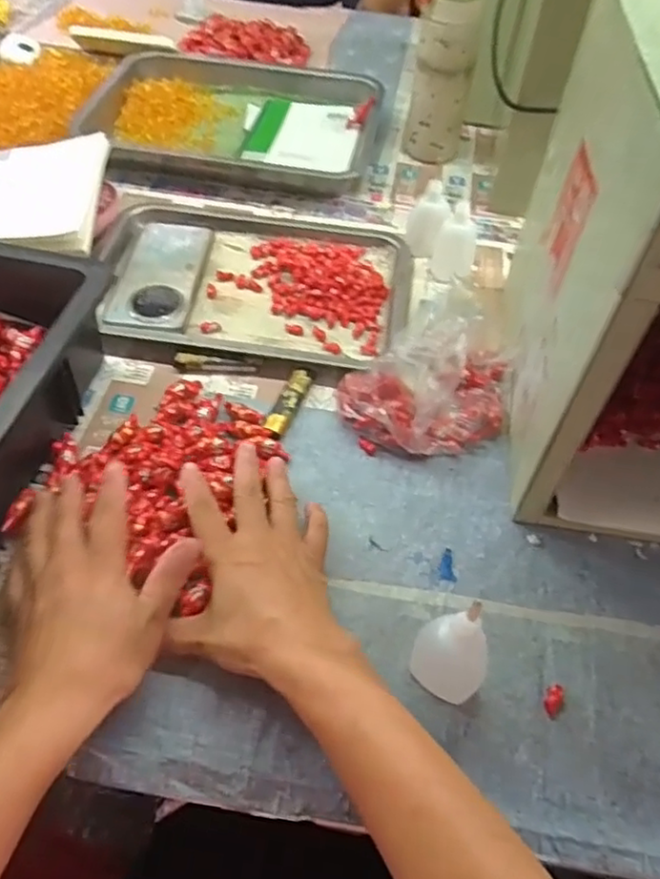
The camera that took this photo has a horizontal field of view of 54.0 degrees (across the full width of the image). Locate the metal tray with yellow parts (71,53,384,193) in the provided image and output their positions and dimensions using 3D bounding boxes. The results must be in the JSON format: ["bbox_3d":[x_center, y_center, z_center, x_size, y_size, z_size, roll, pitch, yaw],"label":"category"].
[{"bbox_3d":[-0.116,-0.407,0.821,0.340,0.044,0.241,7,52,2],"label":"metal tray with yellow parts"}]

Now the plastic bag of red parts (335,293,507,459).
[{"bbox_3d":[0.083,-0.057,0.526,0.133,0.088,0.128,20,54,10],"label":"plastic bag of red parts"}]

